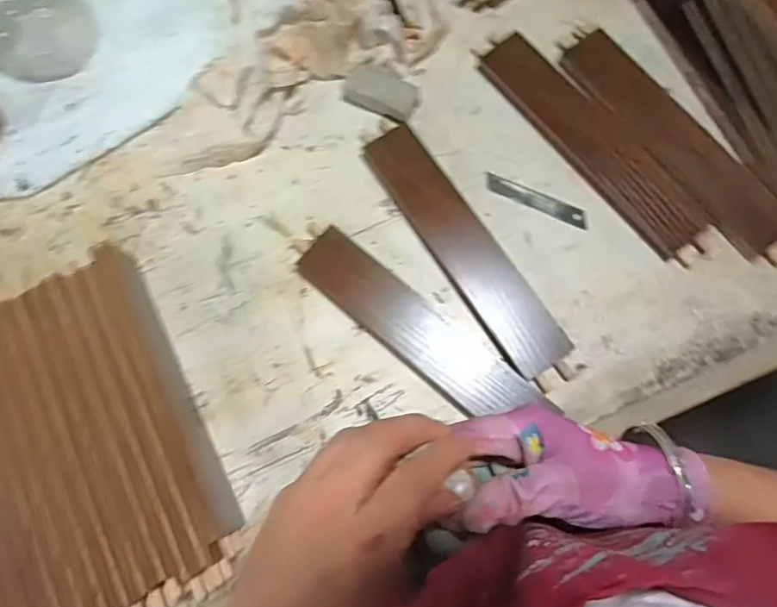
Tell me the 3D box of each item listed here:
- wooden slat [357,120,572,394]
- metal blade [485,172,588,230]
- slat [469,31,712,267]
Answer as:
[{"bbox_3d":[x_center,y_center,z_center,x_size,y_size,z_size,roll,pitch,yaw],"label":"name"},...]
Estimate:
[{"bbox_3d":[0.065,-0.050,0.467,0.052,0.020,0.272,-33,78,-7],"label":"wooden slat"},{"bbox_3d":[0.135,-0.095,0.486,0.099,0.004,0.020,28,78,12],"label":"metal blade"},{"bbox_3d":[0.186,-0.147,0.486,0.060,0.019,0.265,-36,78,-7],"label":"slat"}]

